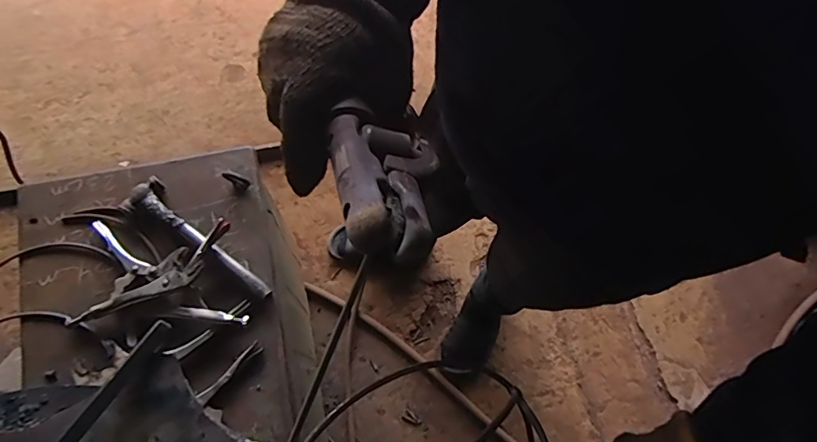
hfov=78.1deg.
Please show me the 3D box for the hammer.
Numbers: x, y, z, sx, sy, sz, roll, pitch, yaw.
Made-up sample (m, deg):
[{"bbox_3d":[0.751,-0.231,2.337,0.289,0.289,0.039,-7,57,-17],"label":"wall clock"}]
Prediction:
[{"bbox_3d":[-0.281,0.023,0.679,0.235,0.037,0.058,34,72,9],"label":"hammer"}]

